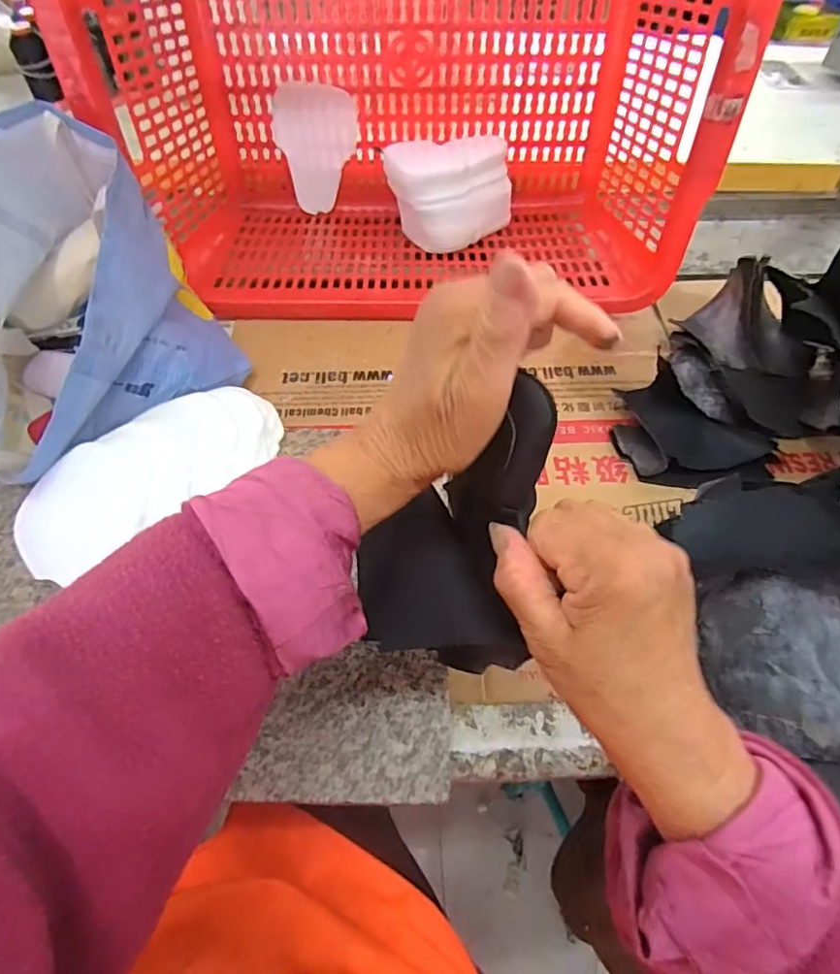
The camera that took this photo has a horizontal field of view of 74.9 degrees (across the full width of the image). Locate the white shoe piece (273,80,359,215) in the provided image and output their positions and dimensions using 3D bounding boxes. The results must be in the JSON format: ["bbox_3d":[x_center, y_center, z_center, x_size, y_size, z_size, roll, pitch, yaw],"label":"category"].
[{"bbox_3d":[-0.135,-0.432,0.705,0.099,0.139,0.005,7,39,-7],"label":"white shoe piece"}]

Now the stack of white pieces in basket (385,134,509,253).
[{"bbox_3d":[0.045,-0.371,0.682,0.169,0.094,0.107,-32,62,-21],"label":"stack of white pieces in basket"}]

